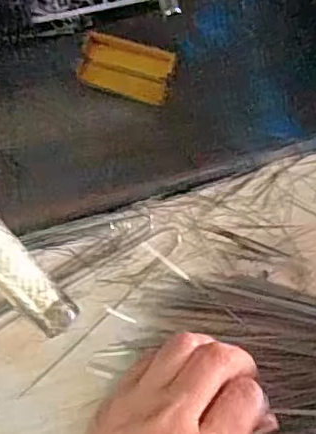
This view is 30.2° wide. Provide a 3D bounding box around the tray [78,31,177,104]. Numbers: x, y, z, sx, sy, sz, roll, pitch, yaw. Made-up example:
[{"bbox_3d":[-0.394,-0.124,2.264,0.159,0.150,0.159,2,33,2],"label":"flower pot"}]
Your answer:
[{"bbox_3d":[-0.018,-0.085,0.335,0.052,0.009,0.029,15,84,1],"label":"tray"}]

